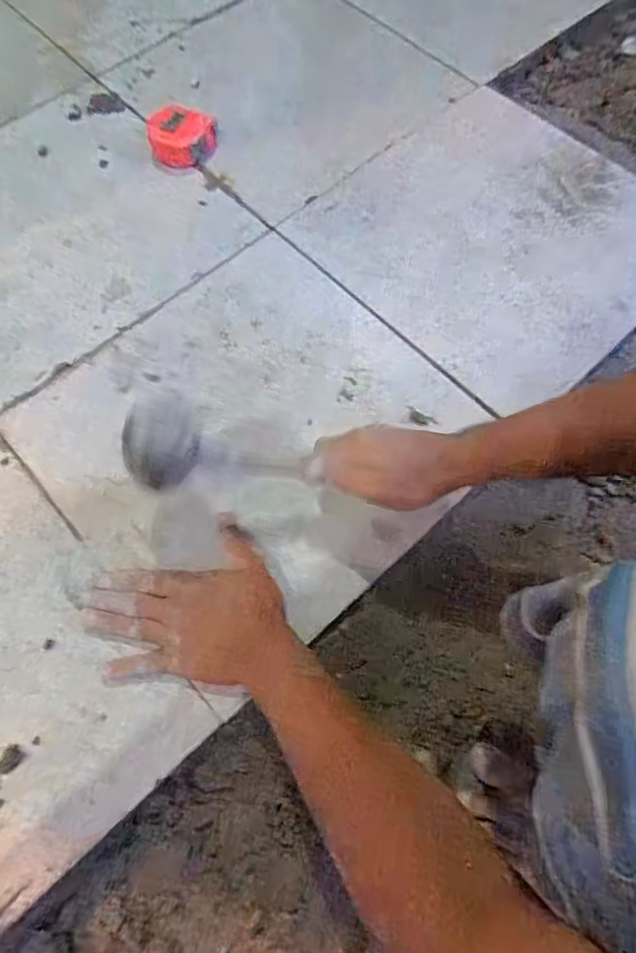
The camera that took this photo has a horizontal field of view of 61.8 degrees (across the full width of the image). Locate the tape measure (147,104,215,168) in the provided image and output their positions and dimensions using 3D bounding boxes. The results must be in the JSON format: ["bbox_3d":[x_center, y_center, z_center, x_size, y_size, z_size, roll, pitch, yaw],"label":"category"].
[{"bbox_3d":[-0.177,-0.446,0.699,0.088,0.041,0.070,-8,69,-2],"label":"tape measure"}]

